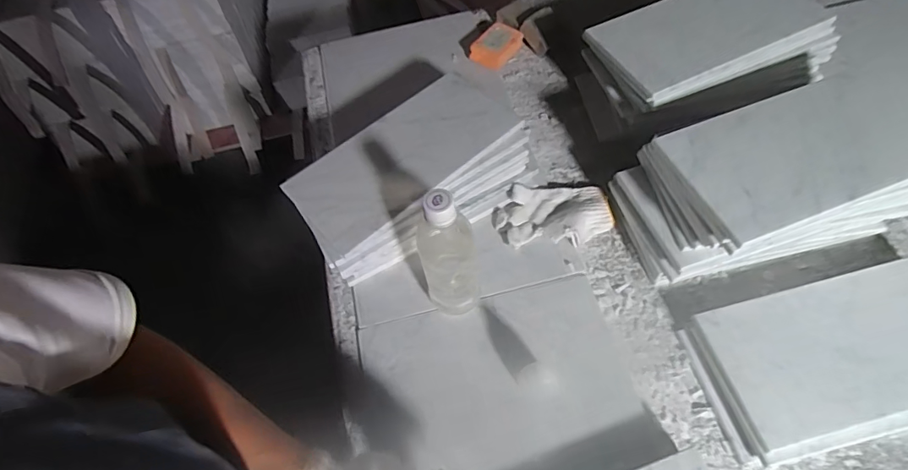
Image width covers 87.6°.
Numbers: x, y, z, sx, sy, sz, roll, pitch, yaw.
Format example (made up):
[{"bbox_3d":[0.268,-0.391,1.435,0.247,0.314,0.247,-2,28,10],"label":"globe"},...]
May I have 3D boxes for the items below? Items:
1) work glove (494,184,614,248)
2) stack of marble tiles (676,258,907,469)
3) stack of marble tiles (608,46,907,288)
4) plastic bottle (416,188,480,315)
[{"bbox_3d":[0.138,-0.029,0.660,0.157,0.025,0.093,-2,59,1],"label":"work glove"},{"bbox_3d":[0.457,0.133,0.535,0.347,0.043,0.169,-12,59,-5],"label":"stack of marble tiles"},{"bbox_3d":[0.380,-0.061,0.581,0.294,0.169,0.173,-17,59,-7],"label":"stack of marble tiles"},{"bbox_3d":[-0.006,0.028,0.529,0.061,0.205,0.057,-10,56,-1],"label":"plastic bottle"}]

